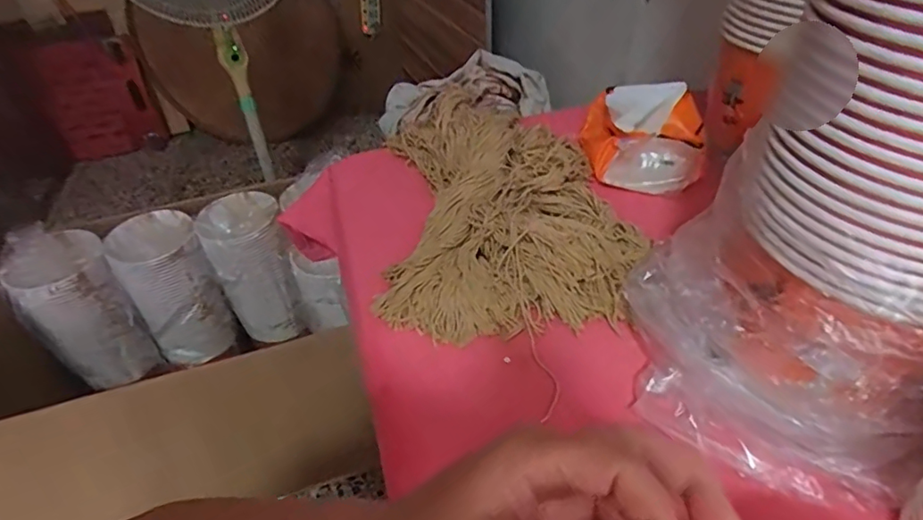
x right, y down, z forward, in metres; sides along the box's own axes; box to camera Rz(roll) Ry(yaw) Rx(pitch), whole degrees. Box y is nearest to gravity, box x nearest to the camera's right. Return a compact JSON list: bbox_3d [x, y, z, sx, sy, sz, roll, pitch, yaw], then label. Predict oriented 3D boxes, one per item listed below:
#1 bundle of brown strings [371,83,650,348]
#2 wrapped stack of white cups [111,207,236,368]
[{"bbox_3d":[0.040,-0.066,0.545,0.236,0.056,0.326,-4,44,1],"label":"bundle of brown strings"},{"bbox_3d":[-0.590,0.066,1.138,0.161,0.302,0.151,-26,46,-24],"label":"wrapped stack of white cups"}]

